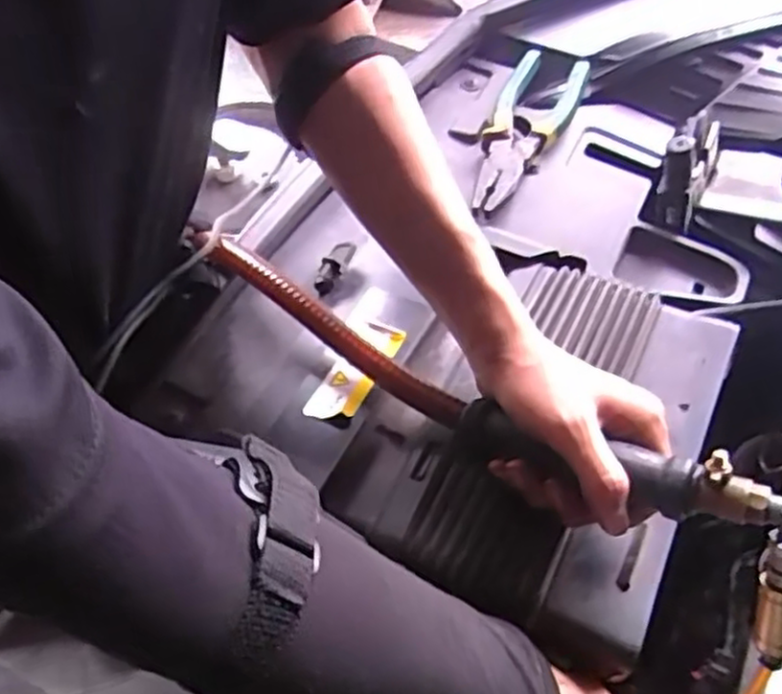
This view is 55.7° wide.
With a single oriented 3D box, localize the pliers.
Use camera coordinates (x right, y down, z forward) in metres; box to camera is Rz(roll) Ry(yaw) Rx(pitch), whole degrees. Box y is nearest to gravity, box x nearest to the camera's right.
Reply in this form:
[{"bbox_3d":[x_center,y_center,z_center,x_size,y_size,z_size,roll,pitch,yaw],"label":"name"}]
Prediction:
[{"bbox_3d":[0.102,-0.167,0.572,0.057,0.017,0.173,23,62,10],"label":"pliers"}]

